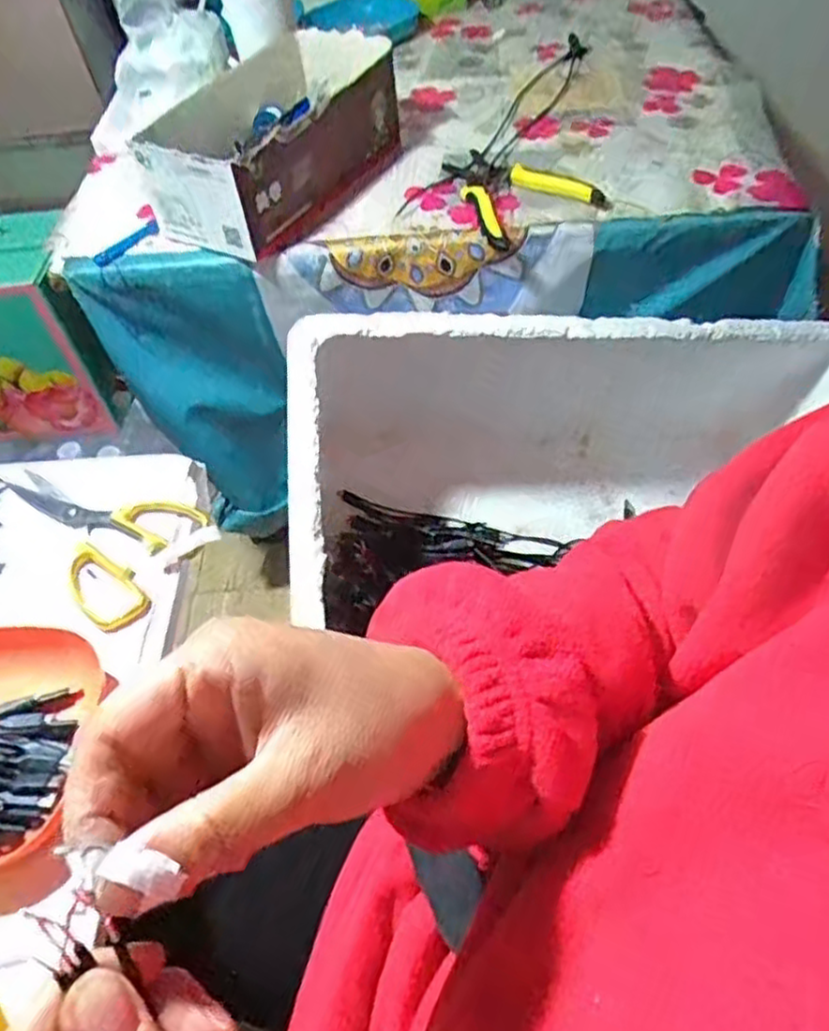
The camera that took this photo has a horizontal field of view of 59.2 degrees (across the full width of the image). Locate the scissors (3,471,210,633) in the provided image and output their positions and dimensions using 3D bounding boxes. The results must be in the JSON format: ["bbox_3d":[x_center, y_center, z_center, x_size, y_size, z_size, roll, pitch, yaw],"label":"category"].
[{"bbox_3d":[-0.239,0.011,0.521,0.168,0.014,0.100,21,58,20],"label":"scissors"}]

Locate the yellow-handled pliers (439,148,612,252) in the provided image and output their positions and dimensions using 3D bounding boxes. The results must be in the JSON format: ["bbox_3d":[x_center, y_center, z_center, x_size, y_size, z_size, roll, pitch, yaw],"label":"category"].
[{"bbox_3d":[0.105,-0.320,0.702,0.122,0.013,0.144,-16,53,-6],"label":"yellow-handled pliers"}]

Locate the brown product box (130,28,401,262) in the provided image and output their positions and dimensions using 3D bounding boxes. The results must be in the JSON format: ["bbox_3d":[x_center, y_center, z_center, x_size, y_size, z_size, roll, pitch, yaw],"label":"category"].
[{"bbox_3d":[-0.128,-0.363,0.704,0.147,0.101,0.241,22,59,21],"label":"brown product box"}]

